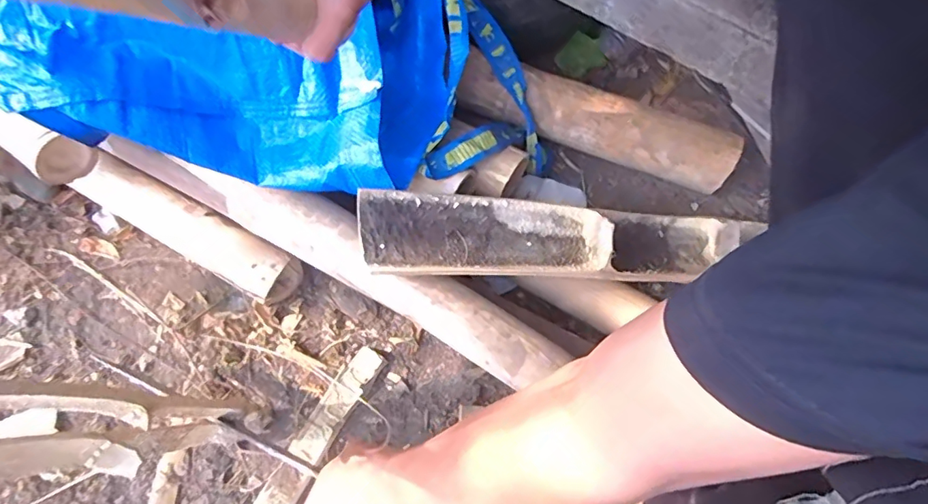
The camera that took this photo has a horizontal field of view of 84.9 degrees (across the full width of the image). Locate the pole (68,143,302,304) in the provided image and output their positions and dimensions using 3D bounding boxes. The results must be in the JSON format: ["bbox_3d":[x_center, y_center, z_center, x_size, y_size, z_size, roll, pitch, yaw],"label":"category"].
[{"bbox_3d":[-0.354,-0.025,0.670,0.290,0.077,0.066,27,70,11],"label":"pole"}]

